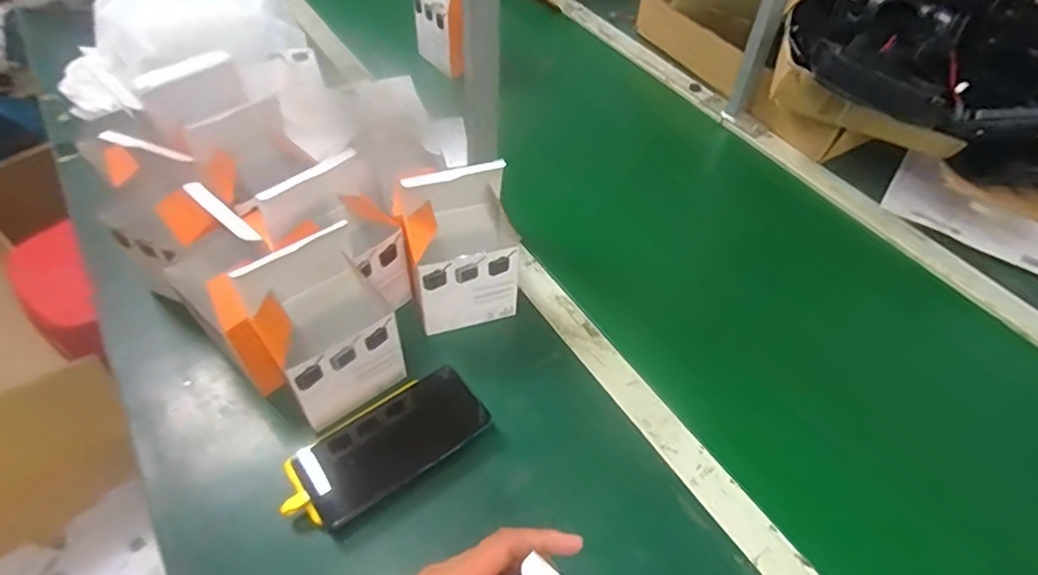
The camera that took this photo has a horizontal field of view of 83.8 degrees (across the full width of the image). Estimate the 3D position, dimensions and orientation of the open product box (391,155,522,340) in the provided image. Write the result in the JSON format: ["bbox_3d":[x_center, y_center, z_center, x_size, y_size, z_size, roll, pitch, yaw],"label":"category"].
[{"bbox_3d":[-0.055,-0.037,0.565,0.107,0.167,0.080,-8,52,-9],"label":"open product box"}]

